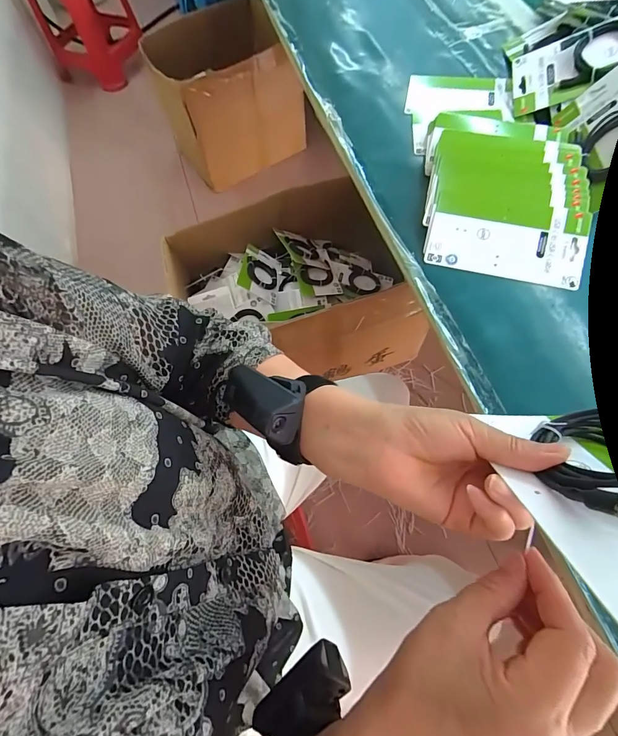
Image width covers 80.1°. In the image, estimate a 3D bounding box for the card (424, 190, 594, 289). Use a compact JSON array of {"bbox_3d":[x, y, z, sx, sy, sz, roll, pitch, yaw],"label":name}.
[{"bbox_3d":[0.246,-0.160,0.457,0.180,0.009,0.100,12,85,8],"label":"card"}]

